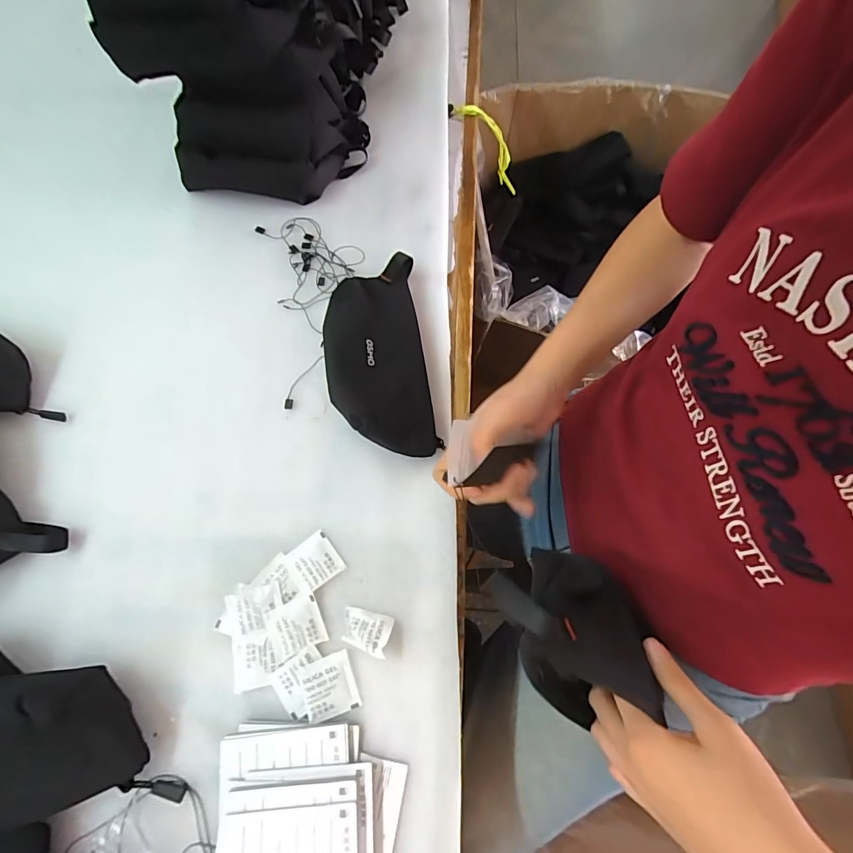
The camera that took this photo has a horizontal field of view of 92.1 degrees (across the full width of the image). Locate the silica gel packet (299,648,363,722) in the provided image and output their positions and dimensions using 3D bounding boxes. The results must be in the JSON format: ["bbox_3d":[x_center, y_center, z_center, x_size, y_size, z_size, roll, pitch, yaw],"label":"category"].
[{"bbox_3d":[-0.076,0.203,0.320,0.039,0.008,0.041,-17,71,-8],"label":"silica gel packet"}]

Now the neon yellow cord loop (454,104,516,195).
[{"bbox_3d":[0.097,-0.409,0.603,0.037,0.158,0.028,-17,66,31],"label":"neon yellow cord loop"}]

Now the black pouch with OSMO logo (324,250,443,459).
[{"bbox_3d":[-0.048,-0.074,0.398,0.094,0.044,0.212,-11,68,-1],"label":"black pouch with OSMO logo"}]

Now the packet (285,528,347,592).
[{"bbox_3d":[-0.096,0.115,0.352,0.038,0.005,0.039,-34,75,-14],"label":"packet"}]

